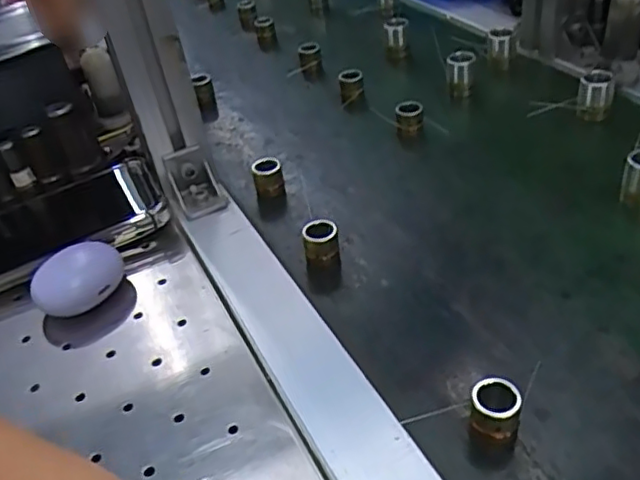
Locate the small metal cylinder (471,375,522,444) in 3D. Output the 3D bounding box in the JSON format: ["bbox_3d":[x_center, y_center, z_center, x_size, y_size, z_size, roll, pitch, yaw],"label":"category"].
[{"bbox_3d":[0.076,0.074,0.276,0.019,0.021,0.020,1,38,11],"label":"small metal cylinder"}]

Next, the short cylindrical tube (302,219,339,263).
[{"bbox_3d":[0.001,0.001,0.380,0.020,0.024,0.016,-4,37,4],"label":"short cylindrical tube"}]

